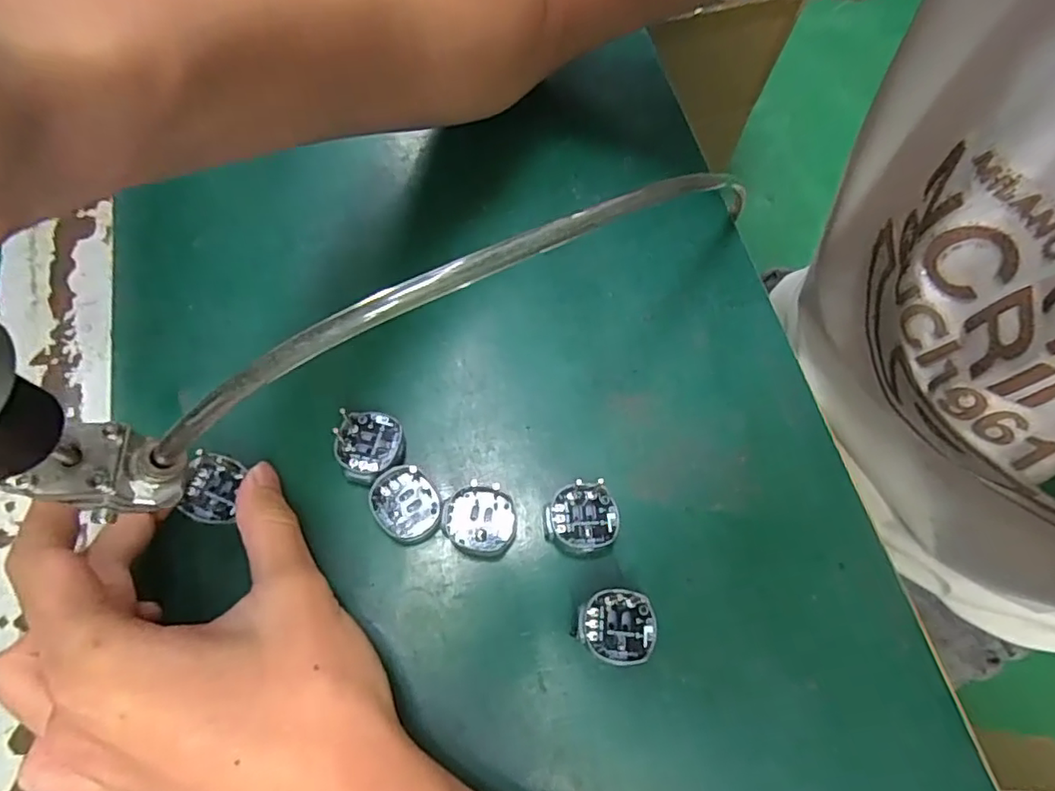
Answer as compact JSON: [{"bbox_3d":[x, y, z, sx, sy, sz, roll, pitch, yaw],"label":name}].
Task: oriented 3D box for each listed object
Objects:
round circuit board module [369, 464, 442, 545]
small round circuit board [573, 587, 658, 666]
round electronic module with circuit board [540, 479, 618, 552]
[{"bbox_3d":[-0.047,0.043,0.237,0.024,0.010,0.028,-27,71,-13],"label":"round circuit board module"},{"bbox_3d":[0.032,0.085,0.223,0.028,0.010,0.026,1,67,-2],"label":"small round circuit board"},{"bbox_3d":[0.020,0.048,0.239,0.029,0.009,0.026,-19,70,-10],"label":"round electronic module with circuit board"}]

